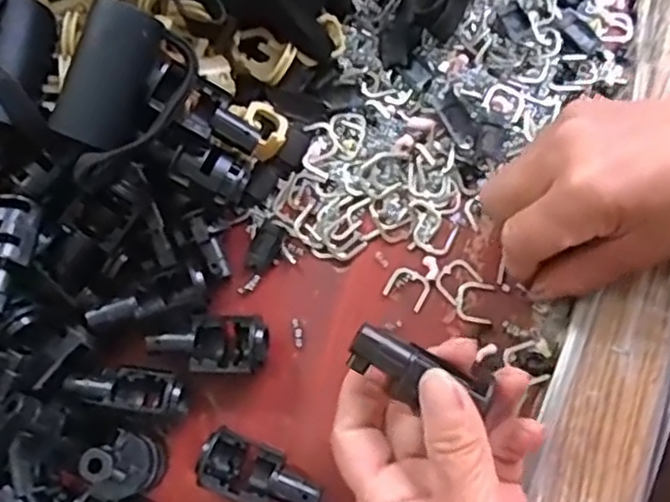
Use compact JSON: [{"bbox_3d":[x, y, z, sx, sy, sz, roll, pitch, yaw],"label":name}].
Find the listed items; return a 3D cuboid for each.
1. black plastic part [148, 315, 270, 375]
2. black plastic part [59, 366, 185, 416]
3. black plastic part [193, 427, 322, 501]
[{"bbox_3d":[-0.056,0.042,0.310,0.052,0.015,0.025,-1,76,1],"label":"black plastic part"},{"bbox_3d":[-0.093,0.061,0.307,0.052,0.020,0.019,7,76,4],"label":"black plastic part"},{"bbox_3d":[-0.033,0.097,0.298,0.053,0.015,0.025,23,78,7],"label":"black plastic part"}]

